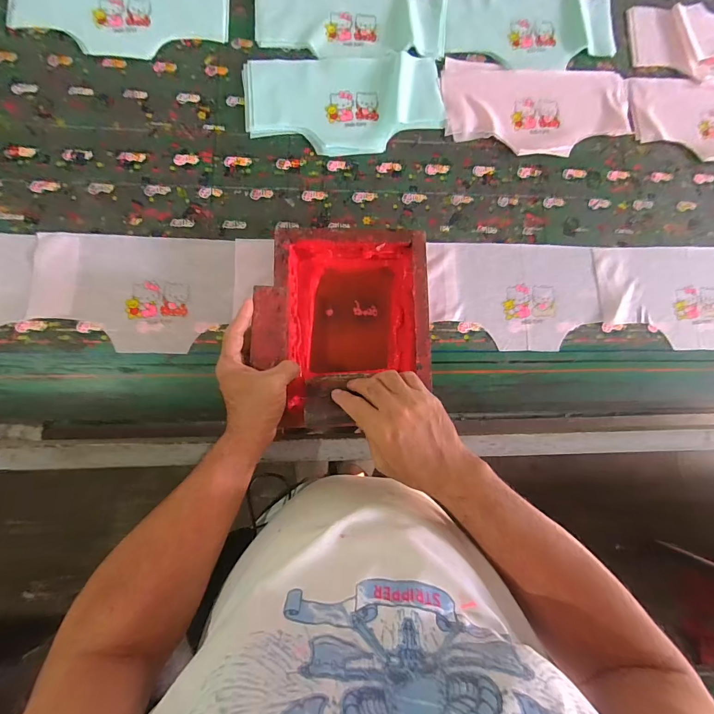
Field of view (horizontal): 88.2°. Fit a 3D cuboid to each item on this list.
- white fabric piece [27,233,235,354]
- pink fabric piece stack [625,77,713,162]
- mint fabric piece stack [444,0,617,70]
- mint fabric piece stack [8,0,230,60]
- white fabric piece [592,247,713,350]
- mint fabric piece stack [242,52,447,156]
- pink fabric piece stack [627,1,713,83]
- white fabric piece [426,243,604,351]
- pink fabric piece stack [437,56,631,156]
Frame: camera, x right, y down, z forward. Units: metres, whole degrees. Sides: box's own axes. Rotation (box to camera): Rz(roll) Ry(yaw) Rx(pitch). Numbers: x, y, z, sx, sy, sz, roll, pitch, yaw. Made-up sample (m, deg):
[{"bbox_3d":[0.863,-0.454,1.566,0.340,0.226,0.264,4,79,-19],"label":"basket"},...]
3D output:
[{"bbox_3d":[-0.309,-0.089,0.511,0.263,0.009,0.160,2,84,-4],"label":"white fabric piece"},{"bbox_3d":[0.617,-0.406,0.622,0.317,0.008,0.155,-1,81,-4],"label":"pink fabric piece stack"},{"bbox_3d":[0.294,-0.554,0.618,0.298,0.009,0.151,-4,82,-5],"label":"mint fabric piece stack"},{"bbox_3d":[-0.362,-0.533,0.565,0.316,0.005,0.156,1,81,-4],"label":"mint fabric piece stack"},{"bbox_3d":[0.510,-0.095,0.575,0.275,0.006,0.161,-2,82,-5],"label":"white fabric piece"},{"bbox_3d":[-0.016,-0.394,0.573,0.303,0.011,0.161,-6,82,-5],"label":"mint fabric piece stack"},{"bbox_3d":[0.630,-0.555,0.645,0.309,0.008,0.159,-7,82,-5],"label":"pink fabric piece stack"},{"bbox_3d":[0.238,-0.091,0.552,0.261,0.008,0.157,1,81,-4],"label":"white fabric piece"},{"bbox_3d":[0.297,-0.406,0.600,0.312,0.009,0.164,1,81,-4],"label":"pink fabric piece stack"}]

